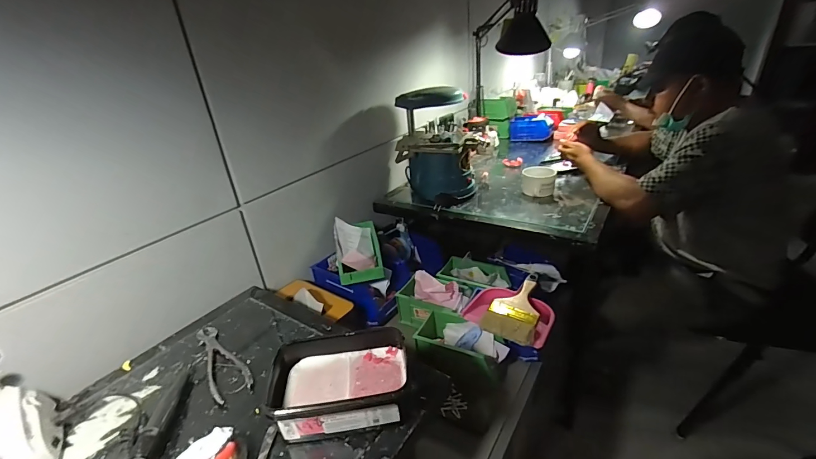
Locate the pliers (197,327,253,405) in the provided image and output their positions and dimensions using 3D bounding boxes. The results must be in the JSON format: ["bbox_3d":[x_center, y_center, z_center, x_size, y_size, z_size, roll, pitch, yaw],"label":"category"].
[{"bbox_3d":[-0.314,0.213,0.620,0.056,0.012,0.195,-22,32,-29],"label":"pliers"}]

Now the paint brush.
[{"bbox_3d":[0.231,0.153,0.780,0.098,0.018,0.215,9,31,26],"label":"paint brush"}]

